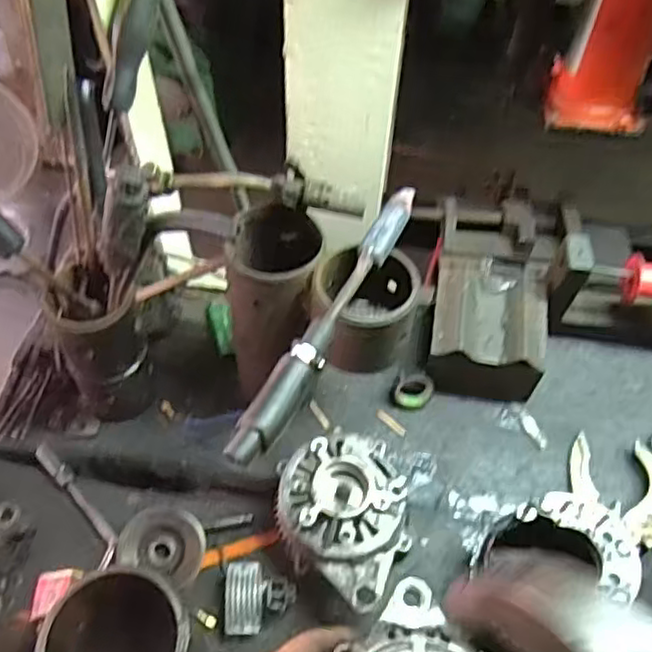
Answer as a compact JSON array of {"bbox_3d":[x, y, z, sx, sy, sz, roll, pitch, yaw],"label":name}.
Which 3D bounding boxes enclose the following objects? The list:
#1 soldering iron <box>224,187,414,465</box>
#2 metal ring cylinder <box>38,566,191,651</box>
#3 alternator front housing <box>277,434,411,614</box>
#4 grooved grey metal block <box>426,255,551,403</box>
[{"bbox_3d":[0.008,-0.010,0.518,0.029,0.030,0.271,25,57,16],"label":"soldering iron"},{"bbox_3d":[-0.163,0.269,0.546,0.113,0.117,0.107,25,56,16],"label":"metal ring cylinder"},{"bbox_3d":[0.018,0.186,0.624,0.120,0.086,0.150,-7,54,-7],"label":"alternator front housing"},{"bbox_3d":[0.179,0.005,0.754,0.121,0.100,0.137,9,54,5],"label":"grooved grey metal block"}]

